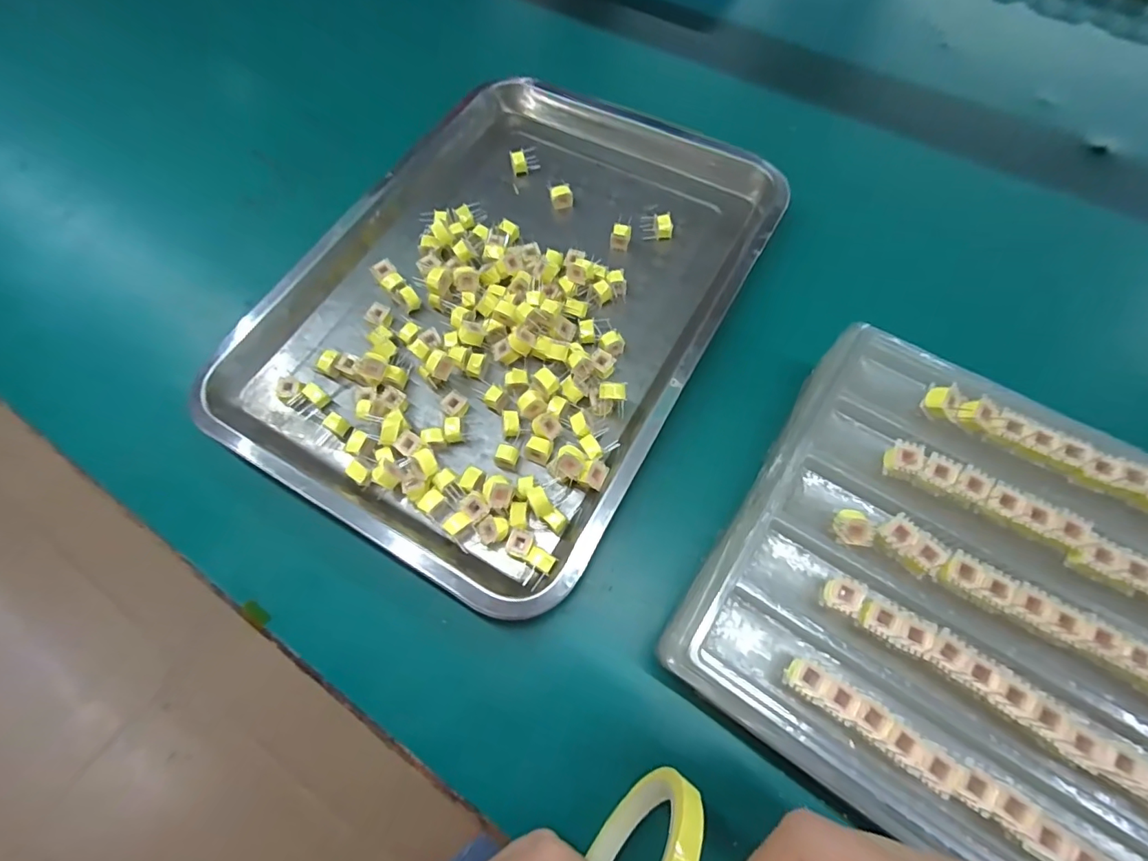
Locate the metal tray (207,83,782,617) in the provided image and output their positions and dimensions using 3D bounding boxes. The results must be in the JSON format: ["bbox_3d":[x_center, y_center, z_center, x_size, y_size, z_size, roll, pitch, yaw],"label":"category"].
[{"bbox_3d":[-0.044,-0.100,0.366,0.285,0.045,0.383,28,68,13],"label":"metal tray"}]

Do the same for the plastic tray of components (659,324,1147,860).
[{"bbox_3d":[0.227,0.100,0.212,0.318,0.034,0.206,31,72,14],"label":"plastic tray of components"}]

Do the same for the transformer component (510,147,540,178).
[{"bbox_3d":[-0.041,-0.227,0.421,0.022,0.015,0.019,-13,68,-3],"label":"transformer component"}]

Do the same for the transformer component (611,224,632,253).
[{"bbox_3d":[0.036,-0.149,0.386,0.014,0.014,0.016,10,68,6],"label":"transformer component"}]

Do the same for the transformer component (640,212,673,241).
[{"bbox_3d":[0.065,-0.160,0.388,0.023,0.012,0.019,-4,67,1],"label":"transformer component"}]

